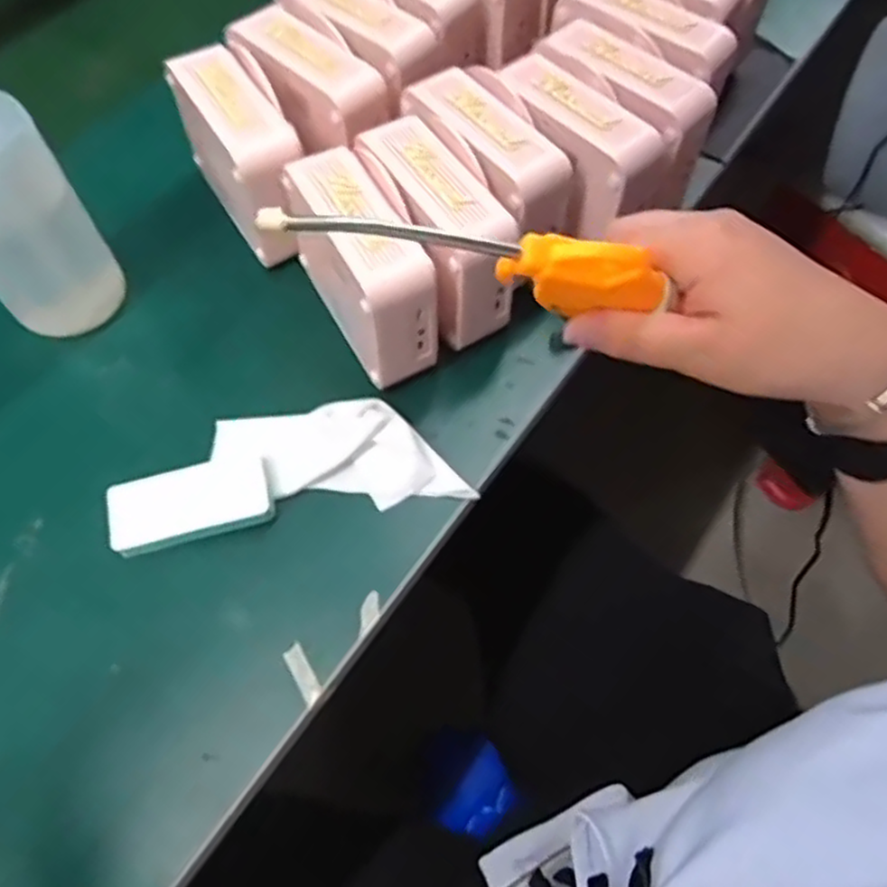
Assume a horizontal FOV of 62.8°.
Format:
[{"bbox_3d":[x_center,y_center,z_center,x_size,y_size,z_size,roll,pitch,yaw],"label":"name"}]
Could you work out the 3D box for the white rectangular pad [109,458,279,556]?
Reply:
[{"bbox_3d":[-0.148,0.035,0.430,0.092,0.013,0.047,-17,62,-8],"label":"white rectangular pad"}]

